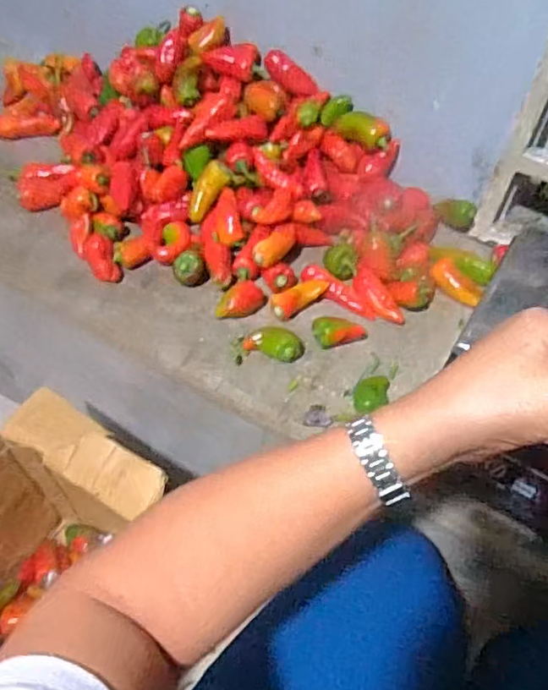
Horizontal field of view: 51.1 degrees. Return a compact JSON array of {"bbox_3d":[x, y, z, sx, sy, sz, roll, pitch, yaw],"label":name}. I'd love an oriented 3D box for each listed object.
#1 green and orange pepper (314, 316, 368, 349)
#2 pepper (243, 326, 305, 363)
[{"bbox_3d":[0.082,-0.018,0.678,0.066,0.038,0.032,-4,53,-5],"label":"green and orange pepper"},{"bbox_3d":[0.001,-0.002,0.668,0.071,0.029,0.036,3,53,0],"label":"pepper"}]

